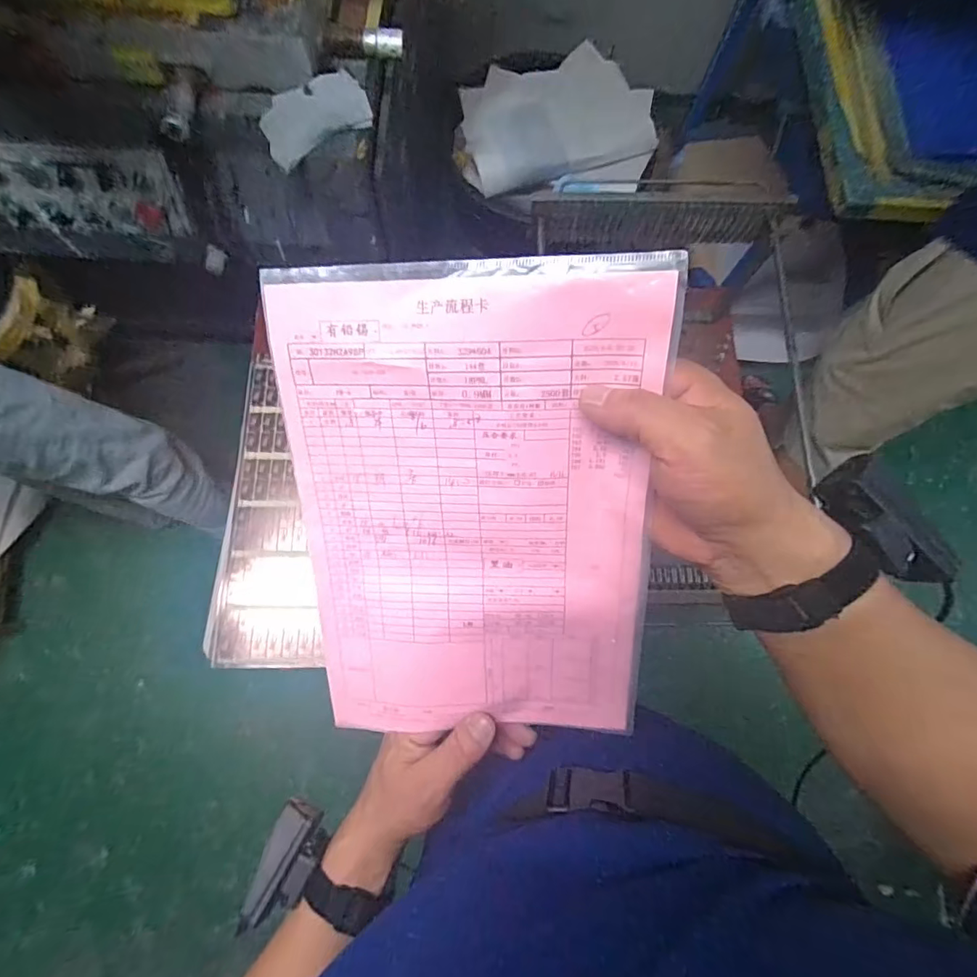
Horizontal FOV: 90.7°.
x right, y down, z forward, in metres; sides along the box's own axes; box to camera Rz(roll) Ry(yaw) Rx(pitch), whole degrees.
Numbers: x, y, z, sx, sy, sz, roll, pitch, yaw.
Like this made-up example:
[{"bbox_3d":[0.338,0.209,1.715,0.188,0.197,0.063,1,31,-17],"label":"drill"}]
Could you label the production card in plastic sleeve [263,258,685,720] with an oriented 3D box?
[{"bbox_3d":[-0.013,0.029,0.294,0.213,0.021,0.298,1,114,8],"label":"production card in plastic sleeve"}]

